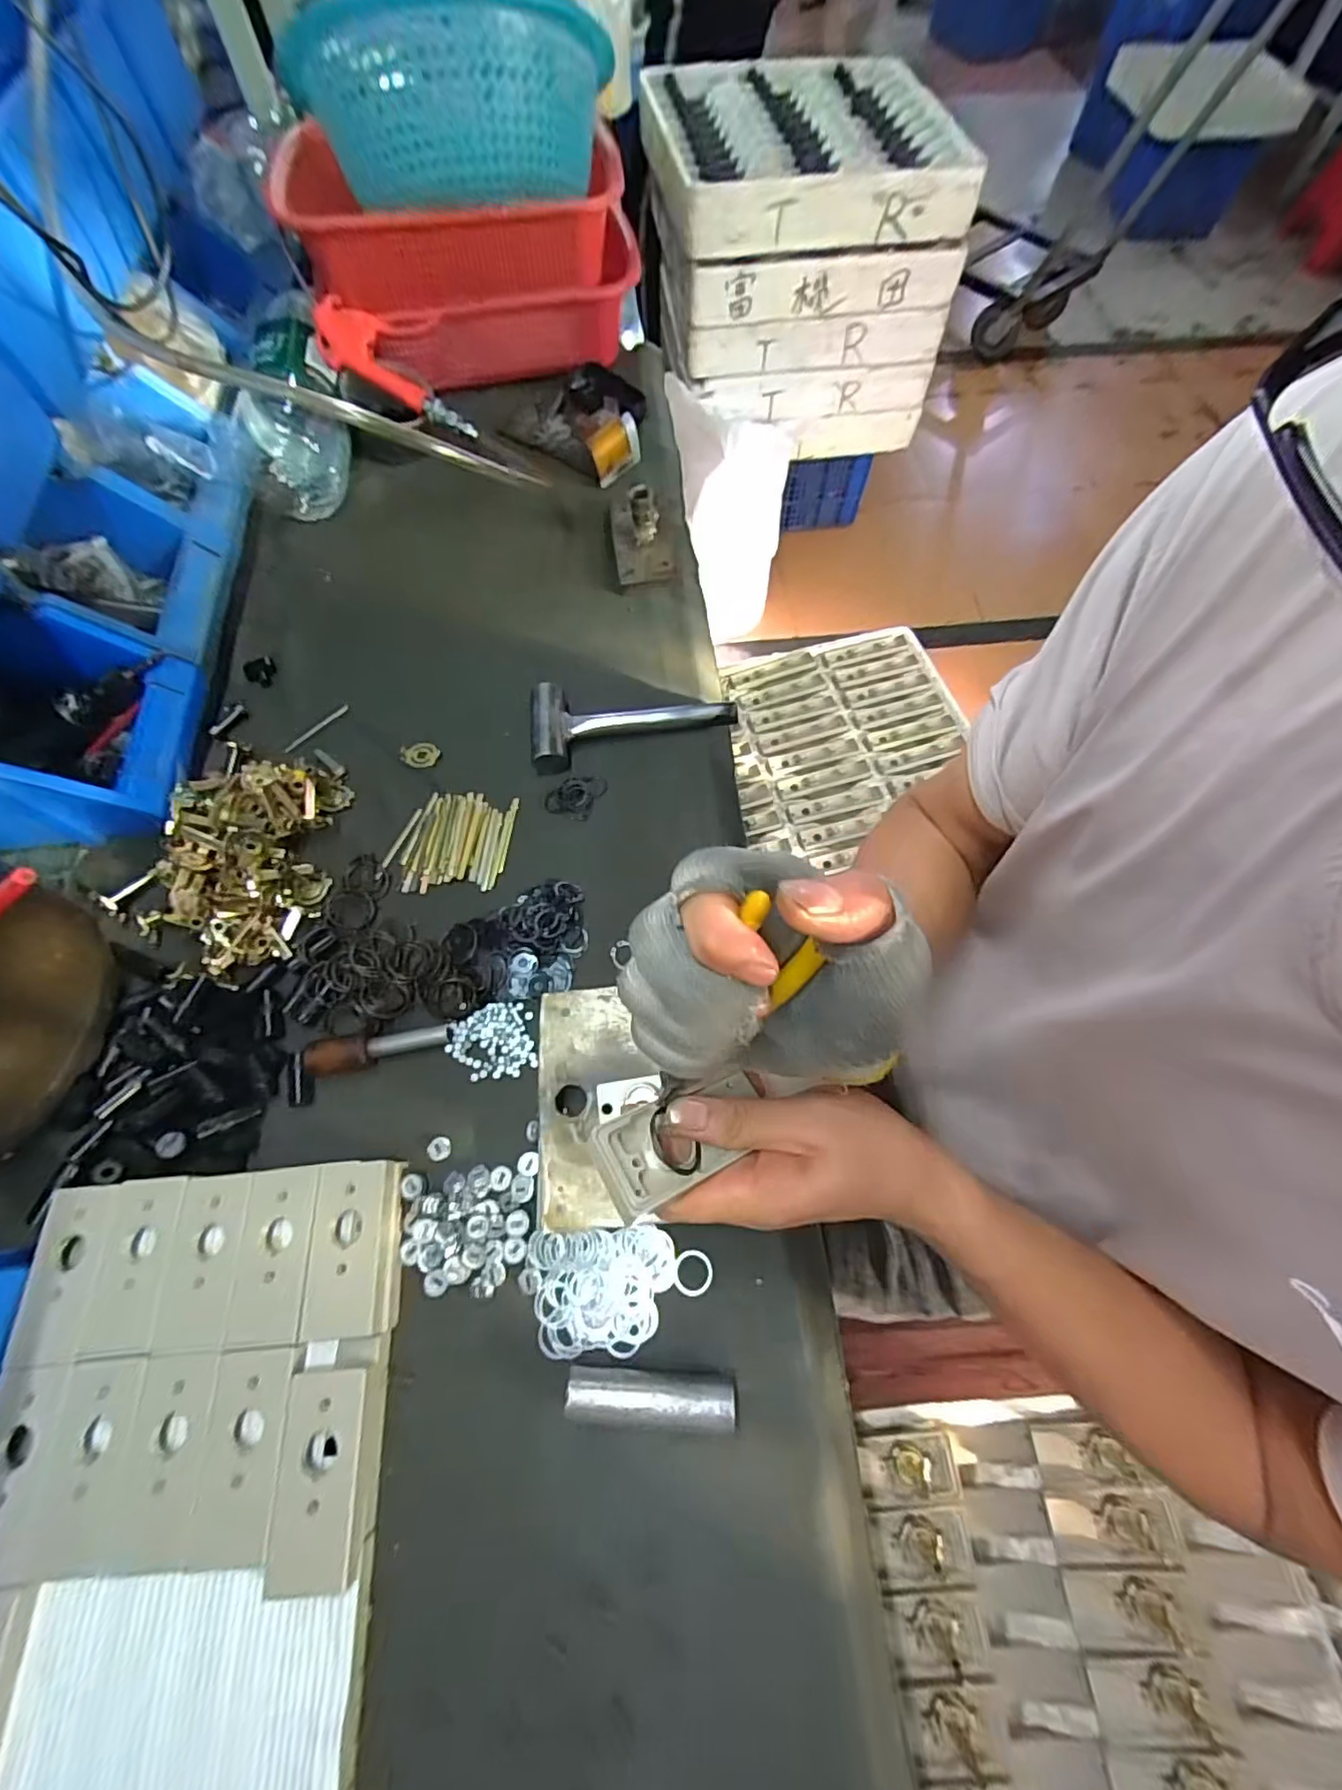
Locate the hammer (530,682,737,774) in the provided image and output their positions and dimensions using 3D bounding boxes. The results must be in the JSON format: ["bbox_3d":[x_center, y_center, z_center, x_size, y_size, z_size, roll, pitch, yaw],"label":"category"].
[{"bbox_3d":[-0.032,-0.151,0.529,0.175,0.030,0.073,-5,66,-2],"label":"hammer"}]

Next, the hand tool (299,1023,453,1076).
[{"bbox_3d":[-0.205,0.107,0.425,0.097,0.020,0.023,-8,67,-4],"label":"hand tool"}]

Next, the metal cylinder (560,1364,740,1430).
[{"bbox_3d":[-0.012,0.281,0.341,0.091,0.026,0.021,2,66,1],"label":"metal cylinder"}]

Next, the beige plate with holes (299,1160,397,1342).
[{"bbox_3d":[-0.196,0.215,0.375,0.044,0.022,0.092,-5,66,-2],"label":"beige plate with holes"}]

